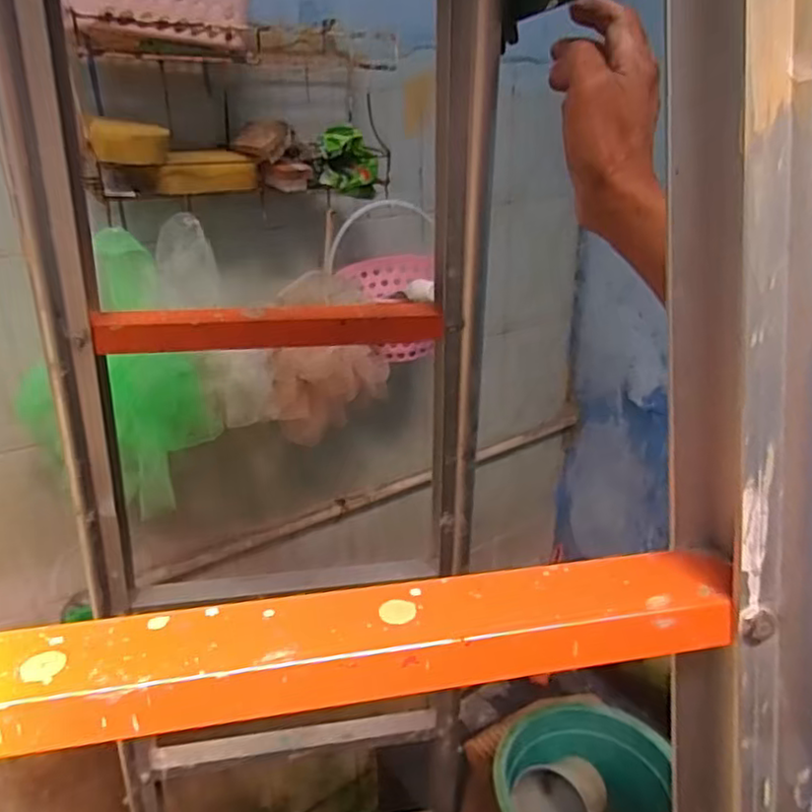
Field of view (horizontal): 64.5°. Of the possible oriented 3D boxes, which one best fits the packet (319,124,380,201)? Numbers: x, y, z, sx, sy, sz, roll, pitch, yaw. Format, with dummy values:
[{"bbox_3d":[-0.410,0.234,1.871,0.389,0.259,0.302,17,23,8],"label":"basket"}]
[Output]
[{"bbox_3d":[-0.077,-0.330,0.880,0.077,0.088,0.089,-1,23,0],"label":"packet"}]

